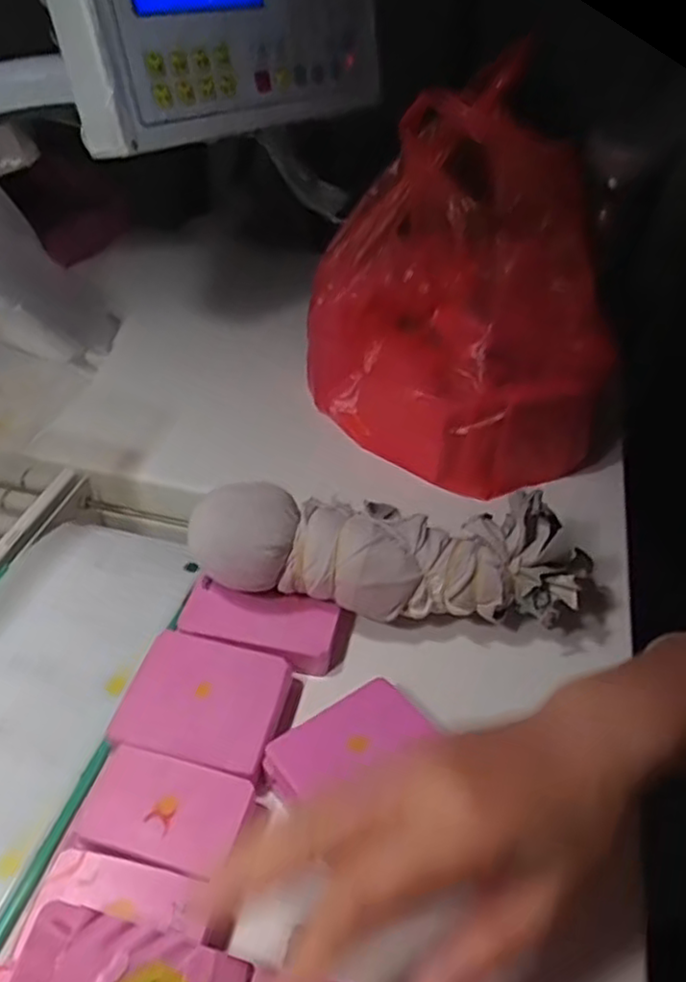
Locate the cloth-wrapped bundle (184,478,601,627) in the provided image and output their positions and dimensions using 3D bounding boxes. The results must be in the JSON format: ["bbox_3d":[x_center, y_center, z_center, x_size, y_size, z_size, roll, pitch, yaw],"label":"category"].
[{"bbox_3d":[0.027,0.032,0.398,0.208,0.069,0.060,2,41,-1],"label":"cloth-wrapped bundle"}]

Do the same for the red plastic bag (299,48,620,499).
[{"bbox_3d":[0.084,-0.147,0.499,0.227,0.223,0.147,26,49,27],"label":"red plastic bag"}]

